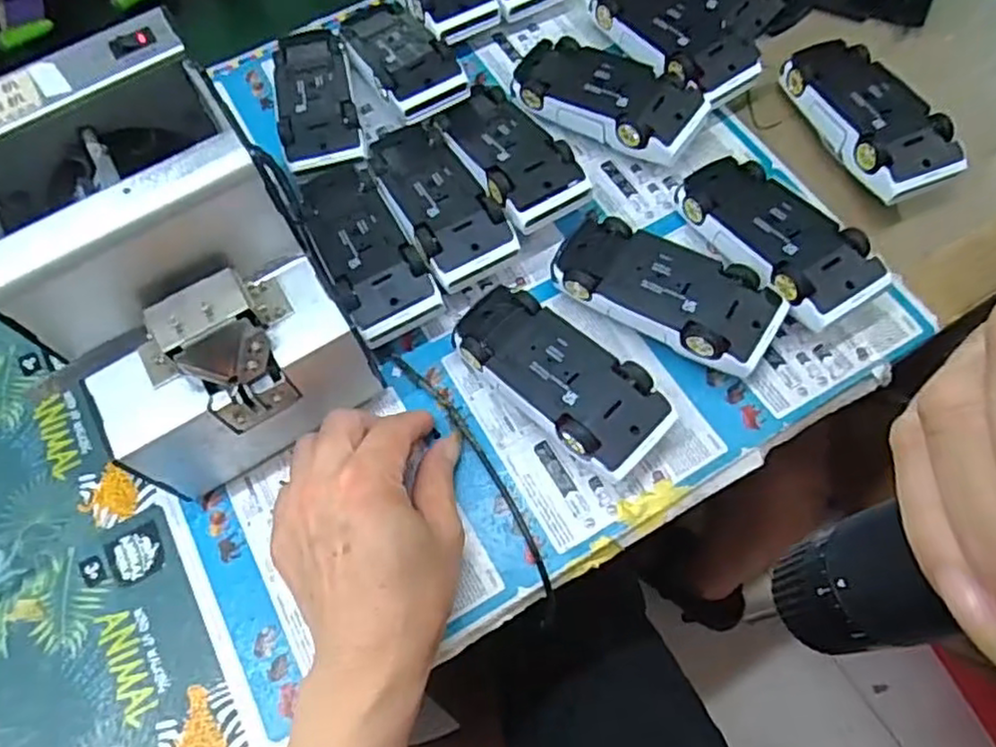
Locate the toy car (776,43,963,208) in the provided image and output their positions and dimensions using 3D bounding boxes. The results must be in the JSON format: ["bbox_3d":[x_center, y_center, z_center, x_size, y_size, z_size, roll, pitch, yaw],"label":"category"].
[{"bbox_3d":[0.234,-0.164,0.441,0.054,0.040,0.133,-18,64,-6],"label":"toy car"}]

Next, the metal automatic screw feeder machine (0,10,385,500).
[{"bbox_3d":[-0.166,-0.049,0.355,0.130,0.146,0.175,-31,68,-10],"label":"metal automatic screw feeder machine"}]

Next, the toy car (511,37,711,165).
[{"bbox_3d":[0.070,-0.180,0.456,0.131,0.038,0.061,32,72,16],"label":"toy car"}]

